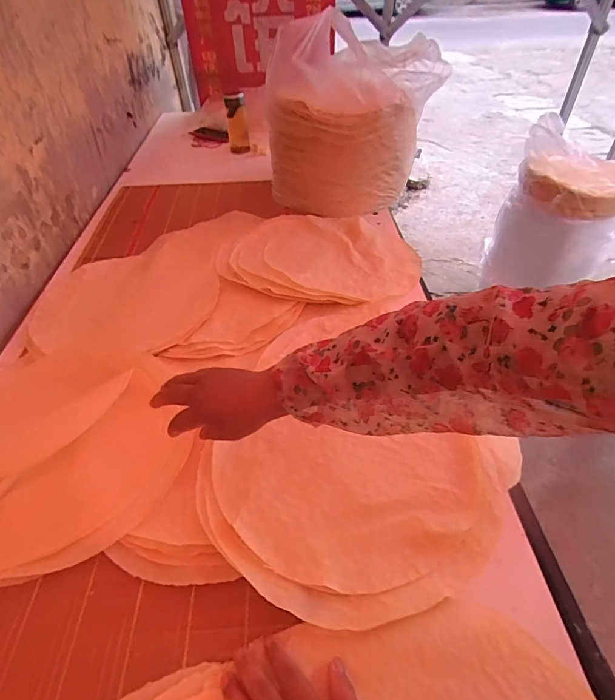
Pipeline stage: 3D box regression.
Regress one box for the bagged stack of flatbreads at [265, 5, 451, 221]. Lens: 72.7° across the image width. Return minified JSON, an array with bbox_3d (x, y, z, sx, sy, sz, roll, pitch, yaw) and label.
[{"bbox_3d":[0.103,-0.621,1.119,0.386,0.358,0.381,19,48,21],"label":"bagged stack of flatbreads"}]

